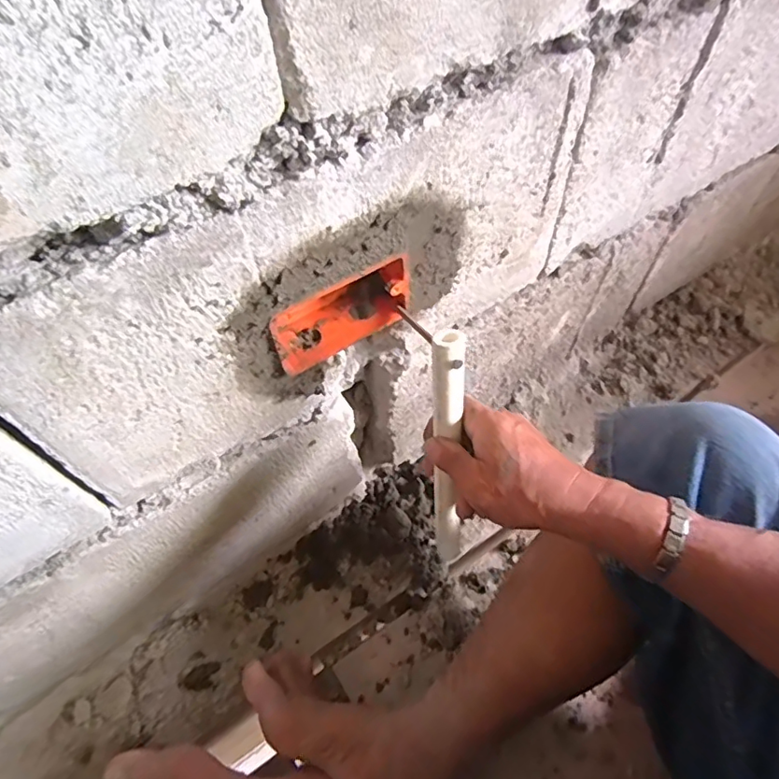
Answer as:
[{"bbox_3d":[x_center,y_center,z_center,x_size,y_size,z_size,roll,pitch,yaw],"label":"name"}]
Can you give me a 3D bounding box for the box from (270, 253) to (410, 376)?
[{"bbox_3d":[-0.042,-0.062,0.392,0.106,0.058,0.051,-29,61,-16],"label":"box"}]

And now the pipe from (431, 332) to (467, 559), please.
[{"bbox_3d":[0.044,0.056,0.417,0.021,0.231,0.020,-7,40,-3],"label":"pipe"}]

